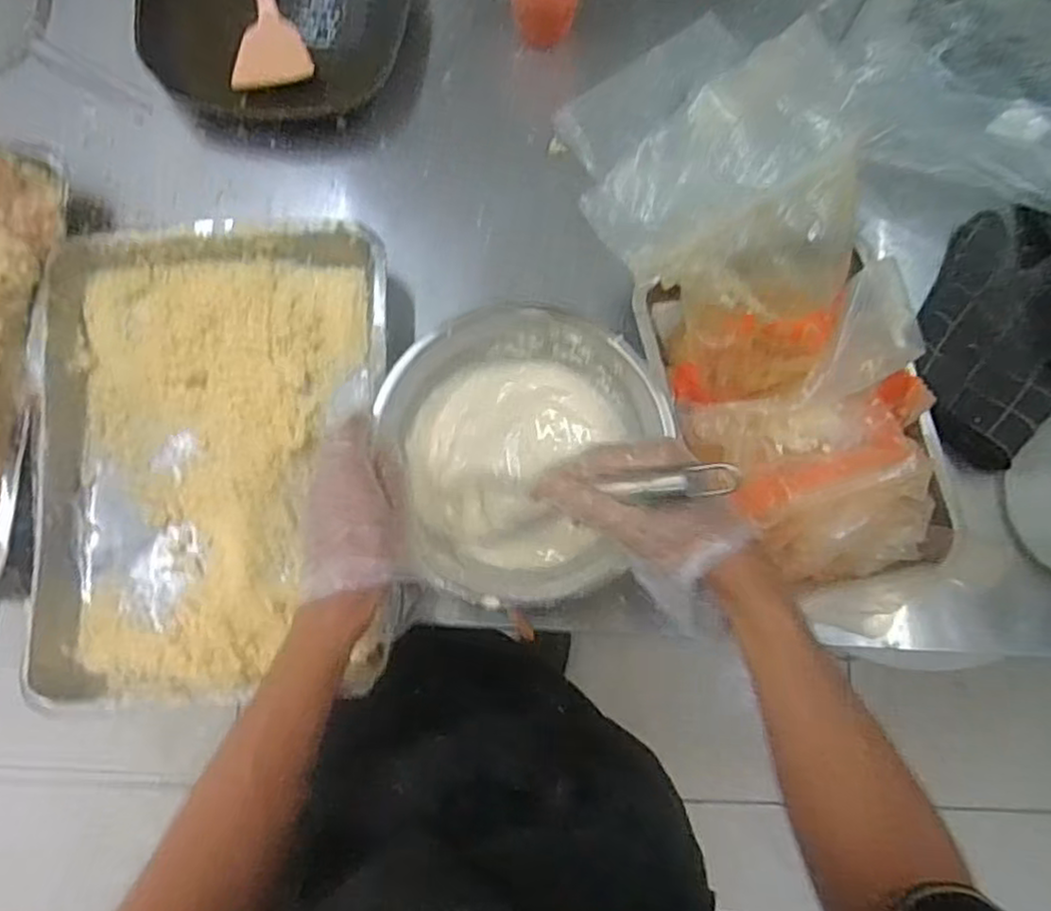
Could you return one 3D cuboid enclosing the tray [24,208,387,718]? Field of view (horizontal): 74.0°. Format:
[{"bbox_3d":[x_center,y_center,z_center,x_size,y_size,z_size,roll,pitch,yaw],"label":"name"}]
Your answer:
[{"bbox_3d":[-0.249,-0.001,0.575,0.270,0.070,0.377,-4,75,-1],"label":"tray"}]

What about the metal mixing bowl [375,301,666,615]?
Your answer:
[{"bbox_3d":[0.005,0.001,0.567,0.208,0.077,0.229,-16,76,-4],"label":"metal mixing bowl"}]

